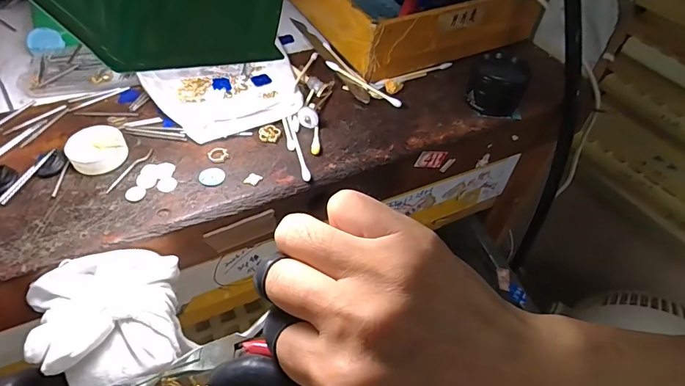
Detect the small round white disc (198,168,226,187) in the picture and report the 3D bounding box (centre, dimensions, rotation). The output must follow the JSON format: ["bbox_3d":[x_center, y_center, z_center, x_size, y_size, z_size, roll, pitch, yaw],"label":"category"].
[{"bbox_3d":[-0.080,-0.011,0.258,0.015,0.004,0.015,2,49,-2],"label":"small round white disc"}]

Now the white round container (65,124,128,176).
[{"bbox_3d":[-0.153,-0.027,0.262,0.032,0.013,0.032,2,49,-2],"label":"white round container"}]

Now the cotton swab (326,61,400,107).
[{"bbox_3d":[0.016,-0.085,0.324,0.074,0.005,0.007,34,55,24],"label":"cotton swab"}]

